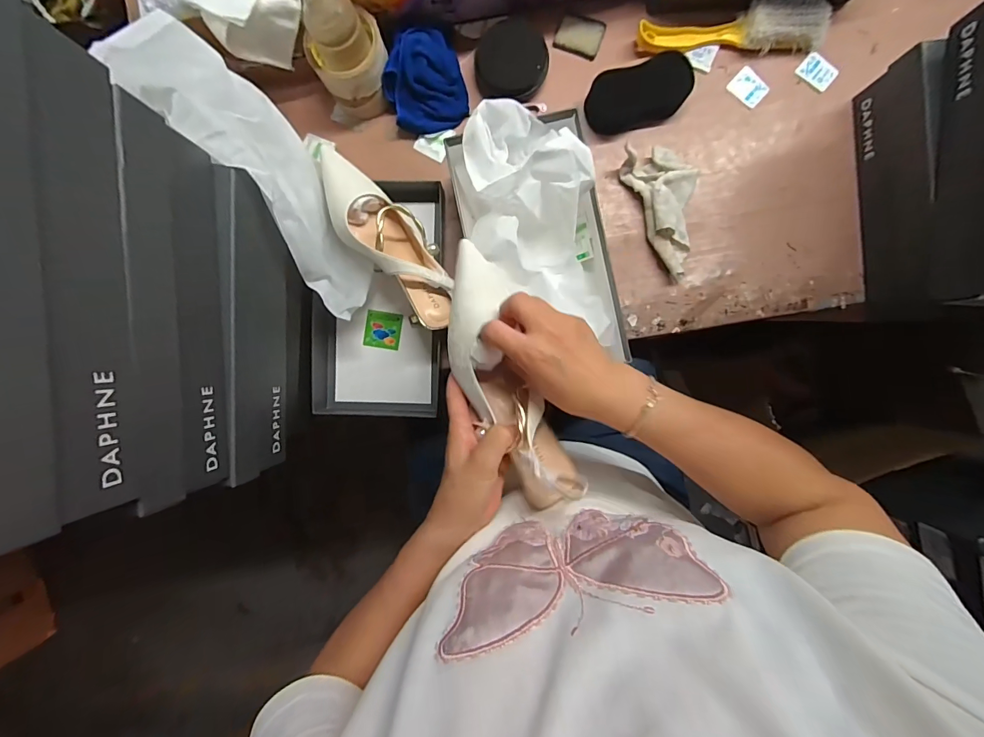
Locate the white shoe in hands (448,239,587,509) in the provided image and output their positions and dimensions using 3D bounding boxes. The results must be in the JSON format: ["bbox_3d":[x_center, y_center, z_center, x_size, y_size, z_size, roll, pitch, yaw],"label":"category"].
[{"bbox_3d":[0.009,0.011,0.383,0.074,0.065,0.249,-22,88,3],"label":"white shoe in hands"}]

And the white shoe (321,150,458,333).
[{"bbox_3d":[-0.129,-0.161,0.504,0.079,0.070,0.244,-40,91,3],"label":"white shoe"}]

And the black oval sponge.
[{"bbox_3d":[0.187,-0.349,0.527,0.123,0.042,0.060,-12,92,2],"label":"black oval sponge"}]

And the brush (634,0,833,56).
[{"bbox_3d":[0.300,-0.430,0.524,0.227,0.031,0.053,0,92,2],"label":"brush"}]

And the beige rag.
[{"bbox_3d":[0.232,-0.207,0.528,0.079,0.027,0.165,-23,91,3],"label":"beige rag"}]

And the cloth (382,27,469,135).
[{"bbox_3d":[-0.087,-0.365,0.528,0.101,0.050,0.103,-15,92,2],"label":"cloth"}]

